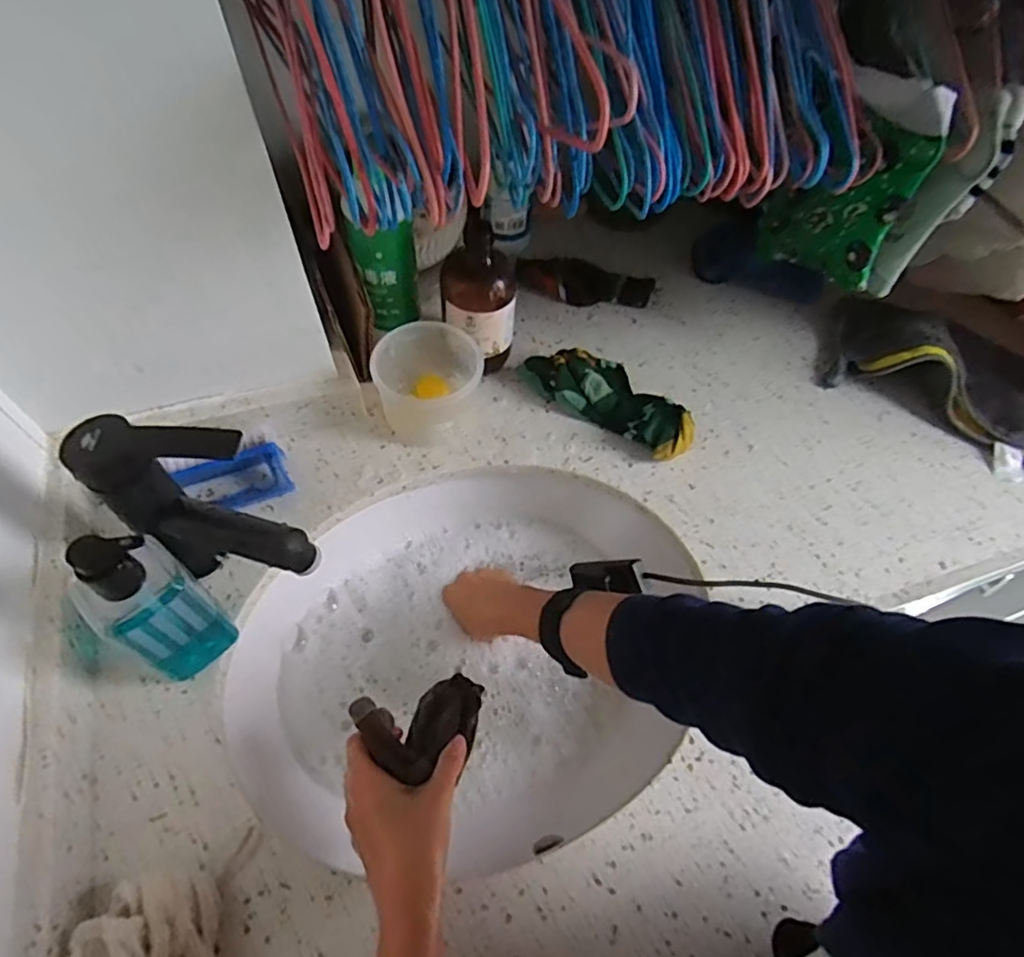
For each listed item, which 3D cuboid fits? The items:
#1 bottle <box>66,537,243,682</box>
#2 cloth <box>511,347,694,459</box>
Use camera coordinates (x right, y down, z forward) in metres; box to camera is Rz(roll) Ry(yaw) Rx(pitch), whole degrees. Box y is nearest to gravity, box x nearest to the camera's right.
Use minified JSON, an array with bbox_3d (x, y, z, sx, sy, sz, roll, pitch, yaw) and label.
[{"bbox_3d":[-0.248,0.085,0.422,0.061,0.163,0.059,35,63,16],"label":"bottle"},{"bbox_3d":[0.100,-0.083,0.610,0.176,0.038,0.068,31,62,14],"label":"cloth"}]

